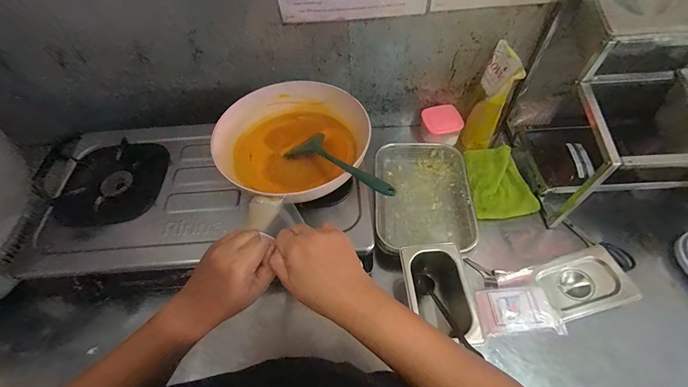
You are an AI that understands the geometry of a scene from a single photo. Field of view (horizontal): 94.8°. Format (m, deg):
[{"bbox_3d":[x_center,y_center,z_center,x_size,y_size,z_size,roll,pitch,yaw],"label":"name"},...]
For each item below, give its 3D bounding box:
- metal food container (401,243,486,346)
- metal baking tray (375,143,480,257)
[{"bbox_3d":[0.176,0.191,0.588,0.119,0.103,0.181,-13,57,-5],"label":"metal food container"},{"bbox_3d":[0.178,0.011,0.725,0.207,0.075,0.283,-1,56,3],"label":"metal baking tray"}]

